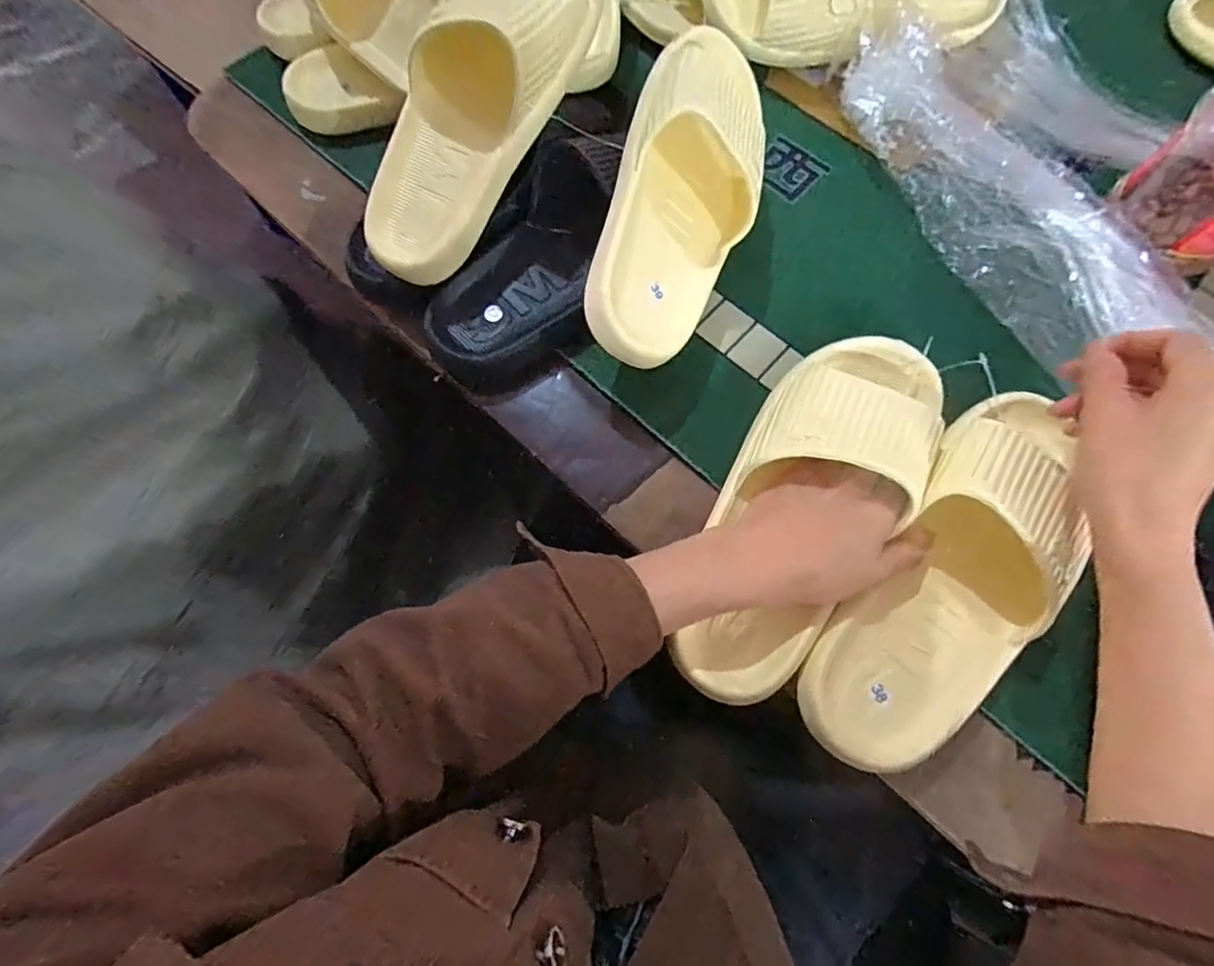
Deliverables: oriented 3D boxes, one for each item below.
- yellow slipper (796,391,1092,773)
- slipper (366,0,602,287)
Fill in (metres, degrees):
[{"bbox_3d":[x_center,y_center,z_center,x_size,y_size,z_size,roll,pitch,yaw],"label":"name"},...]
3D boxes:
[{"bbox_3d":[0.211,0.056,0.349,0.094,0.062,0.250,33,84,12],"label":"yellow slipper"},{"bbox_3d":[-0.089,-0.254,0.382,0.083,0.079,0.245,34,100,12],"label":"slipper"}]

